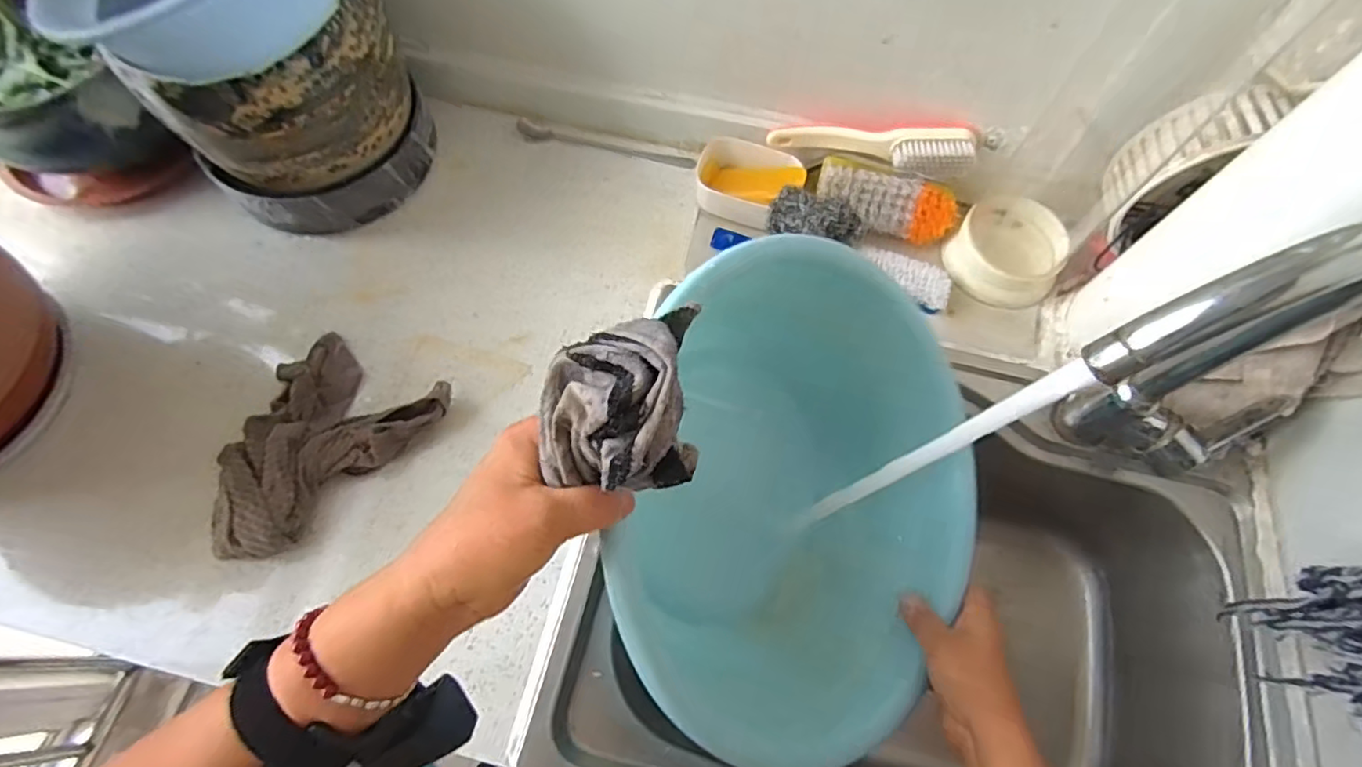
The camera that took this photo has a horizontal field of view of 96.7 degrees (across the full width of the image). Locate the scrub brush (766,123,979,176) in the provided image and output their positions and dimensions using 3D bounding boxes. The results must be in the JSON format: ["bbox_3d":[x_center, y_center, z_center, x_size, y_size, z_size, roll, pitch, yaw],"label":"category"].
[{"bbox_3d":[0.186,-0.237,0.590,0.189,0.030,0.048,18,68,5],"label":"scrub brush"}]

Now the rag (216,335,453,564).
[{"bbox_3d":[-0.314,0.036,0.508,0.143,0.042,0.201,43,73,14],"label":"rag"}]

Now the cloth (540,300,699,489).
[{"bbox_3d":[-0.030,0.009,0.267,0.072,0.065,0.072,-5,67,-2],"label":"cloth"}]

